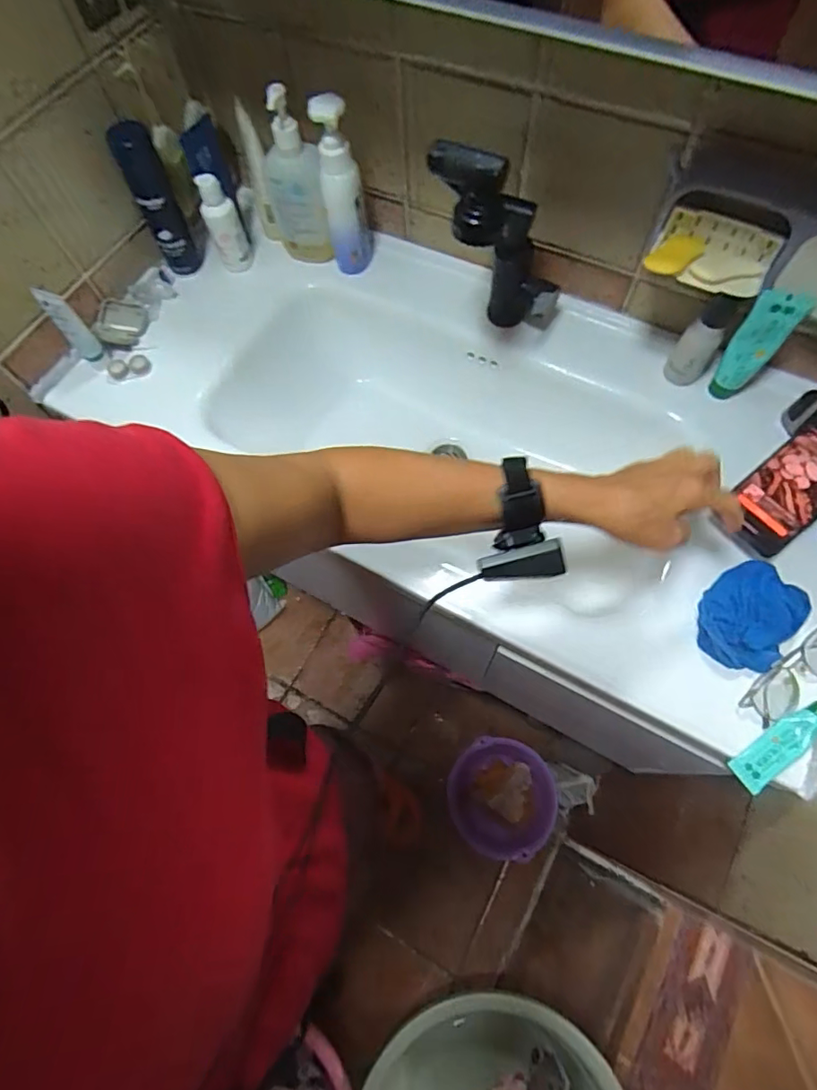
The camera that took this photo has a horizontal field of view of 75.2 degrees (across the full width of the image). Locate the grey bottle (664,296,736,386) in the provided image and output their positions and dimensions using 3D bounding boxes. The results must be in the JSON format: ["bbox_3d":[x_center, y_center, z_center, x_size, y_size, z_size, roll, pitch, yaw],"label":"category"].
[{"bbox_3d":[0.343,-0.236,0.631,0.050,0.105,0.034,35,74,15],"label":"grey bottle"}]

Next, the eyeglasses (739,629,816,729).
[{"bbox_3d":[0.392,0.130,0.533,0.129,0.019,0.042,-34,71,-10],"label":"eyeglasses"}]

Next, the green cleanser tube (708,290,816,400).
[{"bbox_3d":[0.387,-0.224,0.600,0.048,0.147,0.026,28,67,13],"label":"green cleanser tube"}]

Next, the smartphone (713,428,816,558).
[{"bbox_3d":[0.412,-0.061,0.569,0.161,0.015,0.077,-41,72,-9],"label":"smartphone"}]

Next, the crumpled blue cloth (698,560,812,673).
[{"bbox_3d":[0.350,0.069,0.541,0.085,0.049,0.110,35,74,15],"label":"crumpled blue cloth"}]

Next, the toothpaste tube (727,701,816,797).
[{"bbox_3d":[0.360,0.192,0.507,0.109,0.017,0.033,-33,70,-9],"label":"toothpaste tube"}]

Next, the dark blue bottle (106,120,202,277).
[{"bbox_3d":[-0.335,-0.458,0.713,0.053,0.179,0.042,-27,69,-7],"label":"dark blue bottle"}]

